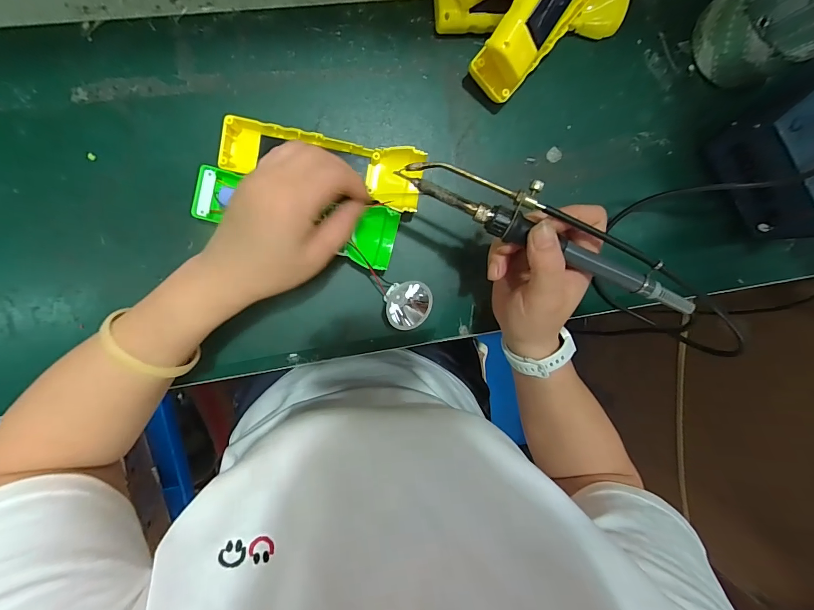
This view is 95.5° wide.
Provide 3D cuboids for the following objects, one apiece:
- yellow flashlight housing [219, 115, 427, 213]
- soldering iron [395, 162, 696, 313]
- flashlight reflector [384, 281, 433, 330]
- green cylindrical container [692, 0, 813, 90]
[{"bbox_3d":[-0.068,-0.117,0.310,0.163,0.024,0.048,10,95,-6],"label":"yellow flashlight housing"},{"bbox_3d":[0.098,-0.051,0.248,0.206,0.017,0.037,24,93,-3],"label":"soldering iron"},{"bbox_3d":[0.002,-0.001,0.329,0.041,0.031,0.037,-14,98,-5],"label":"flashlight reflector"},{"bbox_3d":[0.319,-0.250,0.335,0.080,0.049,0.085,-1,97,-7],"label":"green cylindrical container"}]

